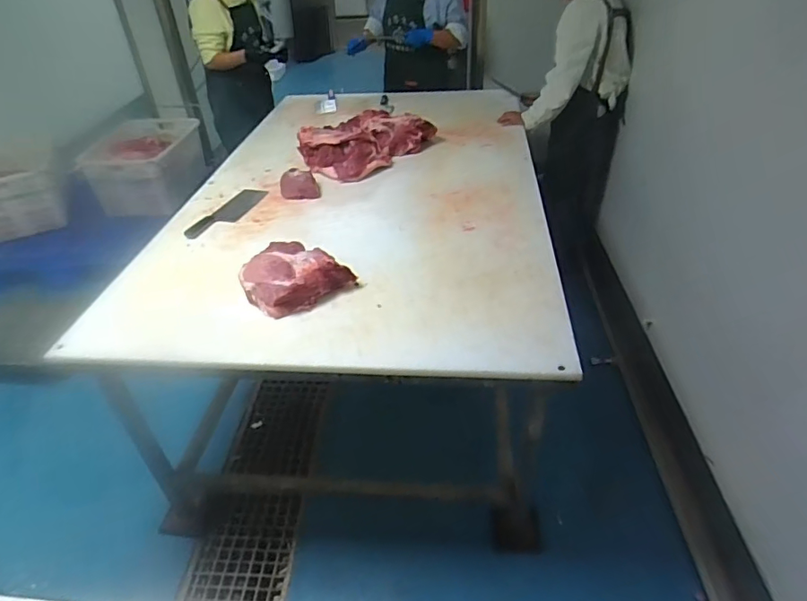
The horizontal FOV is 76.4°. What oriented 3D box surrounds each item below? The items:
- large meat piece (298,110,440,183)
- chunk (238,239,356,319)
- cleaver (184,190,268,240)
[{"bbox_3d":[-0.128,-0.578,1.854,0.436,0.129,0.245,-32,47,-31],"label":"large meat piece"},{"bbox_3d":[-0.281,-0.069,1.293,0.244,0.088,0.202,-27,44,-27],"label":"chunk"},{"bbox_3d":[-0.562,-0.278,1.640,0.099,0.021,0.312,16,42,22],"label":"cleaver"}]

